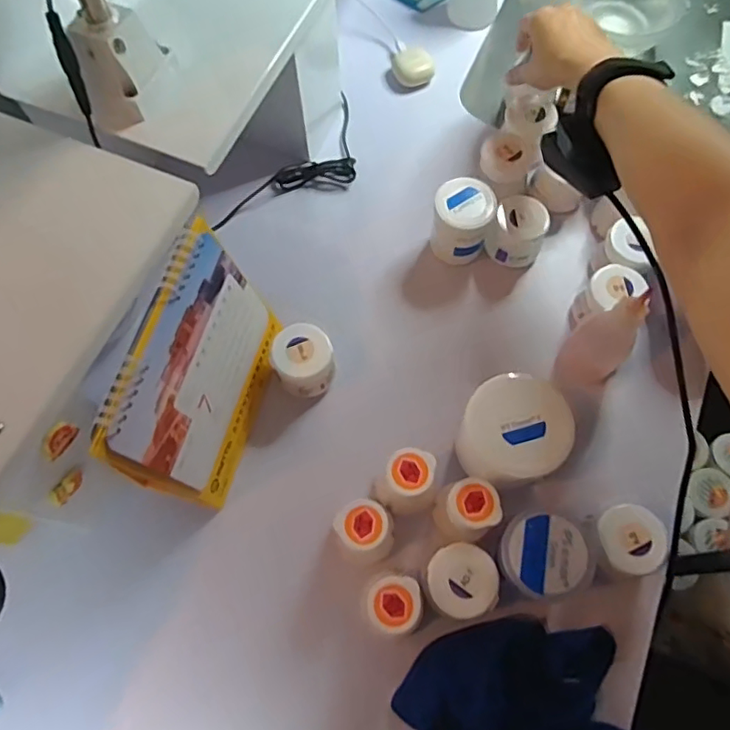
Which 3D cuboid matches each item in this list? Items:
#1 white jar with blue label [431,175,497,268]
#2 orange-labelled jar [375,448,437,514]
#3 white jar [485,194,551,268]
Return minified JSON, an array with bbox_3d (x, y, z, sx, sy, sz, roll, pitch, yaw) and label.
[{"bbox_3d":[0.090,-0.133,0.527,0.052,0.072,0.053,0,69,0],"label":"white jar with blue label"},{"bbox_3d":[0.035,0.094,0.450,0.041,0.059,0.043,0,69,0],"label":"orange-labelled jar"},{"bbox_3d":[0.144,-0.125,0.540,0.050,0.053,0.052,0,69,0],"label":"white jar"}]

